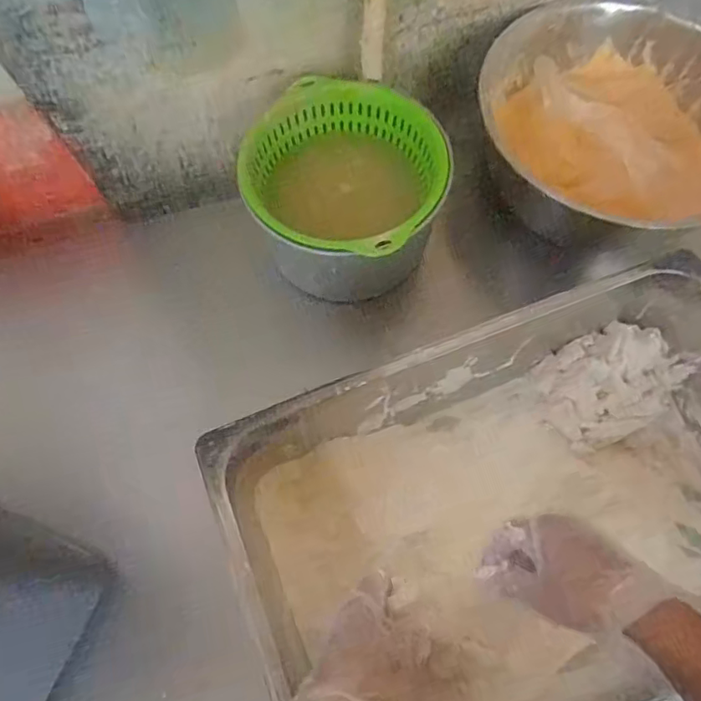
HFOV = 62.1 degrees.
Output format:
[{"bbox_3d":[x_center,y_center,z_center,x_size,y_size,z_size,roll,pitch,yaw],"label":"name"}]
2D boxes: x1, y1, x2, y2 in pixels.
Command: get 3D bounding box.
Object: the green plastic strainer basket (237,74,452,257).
[{"bbox_3d":[-0.005,-0.195,0.675,0.216,0.096,0.216,0,68,0],"label":"green plastic strainer basket"}]

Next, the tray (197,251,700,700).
[{"bbox_3d":[0.163,0.148,0.563,0.520,0.153,0.331,-19,69,-8],"label":"tray"}]

